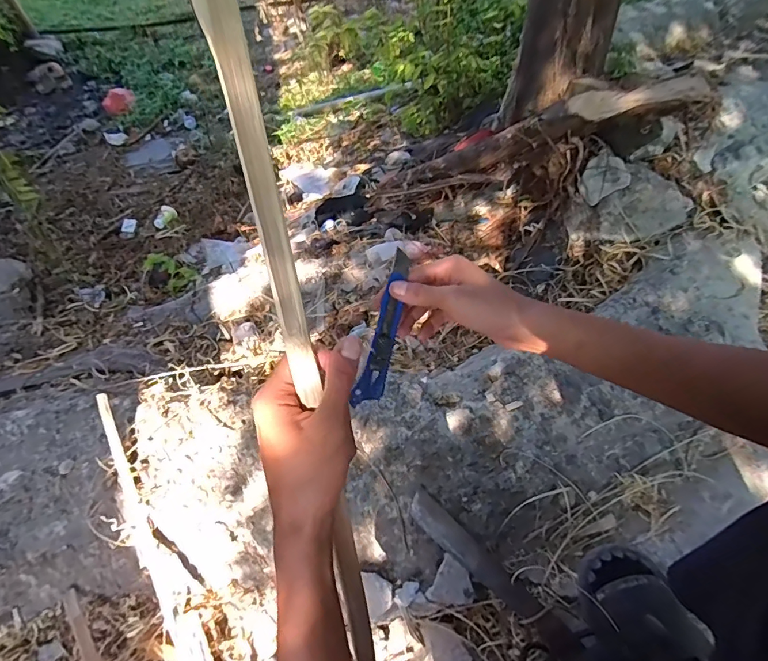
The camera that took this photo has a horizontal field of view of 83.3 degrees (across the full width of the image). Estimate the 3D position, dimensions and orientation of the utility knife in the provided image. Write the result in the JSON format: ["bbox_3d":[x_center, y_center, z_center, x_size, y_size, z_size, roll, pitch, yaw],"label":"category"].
[{"bbox_3d":[0.000,0.000,0.440,0.028,0.011,0.160,15,93,14],"label":"utility knife"}]

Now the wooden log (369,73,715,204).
[{"bbox_3d":[0.280,-0.461,1.115,0.114,0.090,0.933,-47,27,-25],"label":"wooden log"}]

